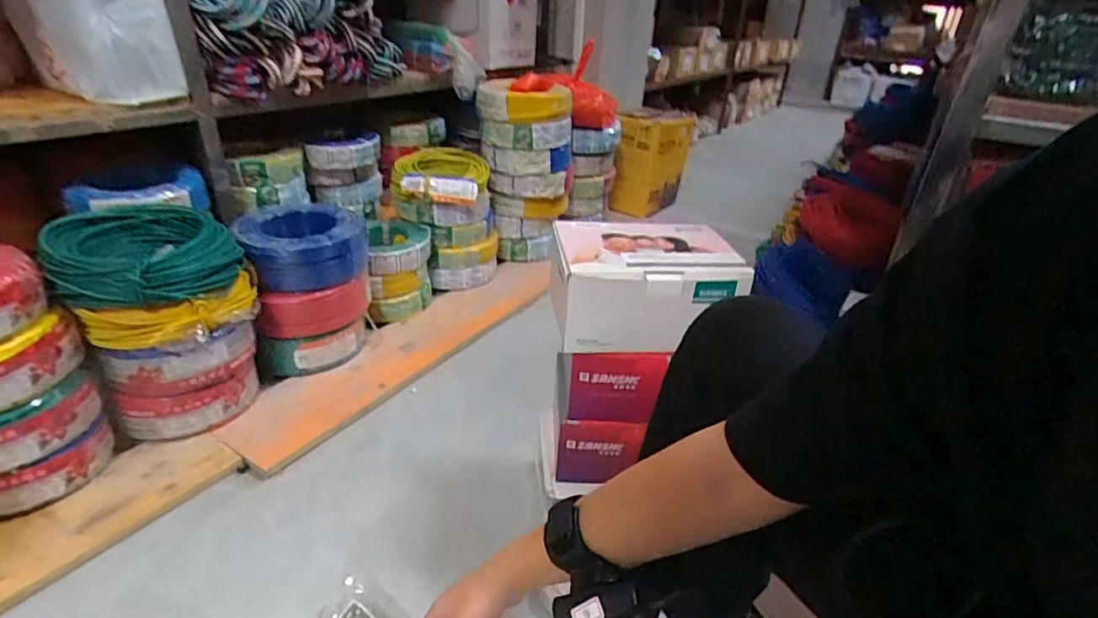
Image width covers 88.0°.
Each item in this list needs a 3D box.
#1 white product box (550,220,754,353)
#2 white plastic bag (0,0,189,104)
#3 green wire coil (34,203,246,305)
[{"bbox_3d":[0.114,-0.034,0.701,0.209,0.101,0.170,3,29,-1],"label":"white product box"},{"bbox_3d":[-0.684,-0.428,0.849,0.192,0.201,0.133,15,31,20],"label":"white plastic bag"},{"bbox_3d":[-0.572,-0.079,0.818,0.221,0.078,0.228,-13,33,-28],"label":"green wire coil"}]

